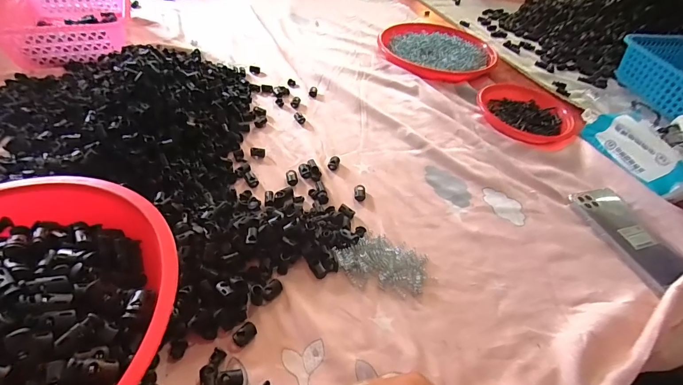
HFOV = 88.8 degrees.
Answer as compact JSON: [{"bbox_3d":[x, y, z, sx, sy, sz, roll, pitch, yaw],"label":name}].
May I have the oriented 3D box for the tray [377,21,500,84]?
[{"bbox_3d":[0.213,-0.319,0.782,0.248,0.025,0.245,-28,55,-30],"label":"tray"}]

